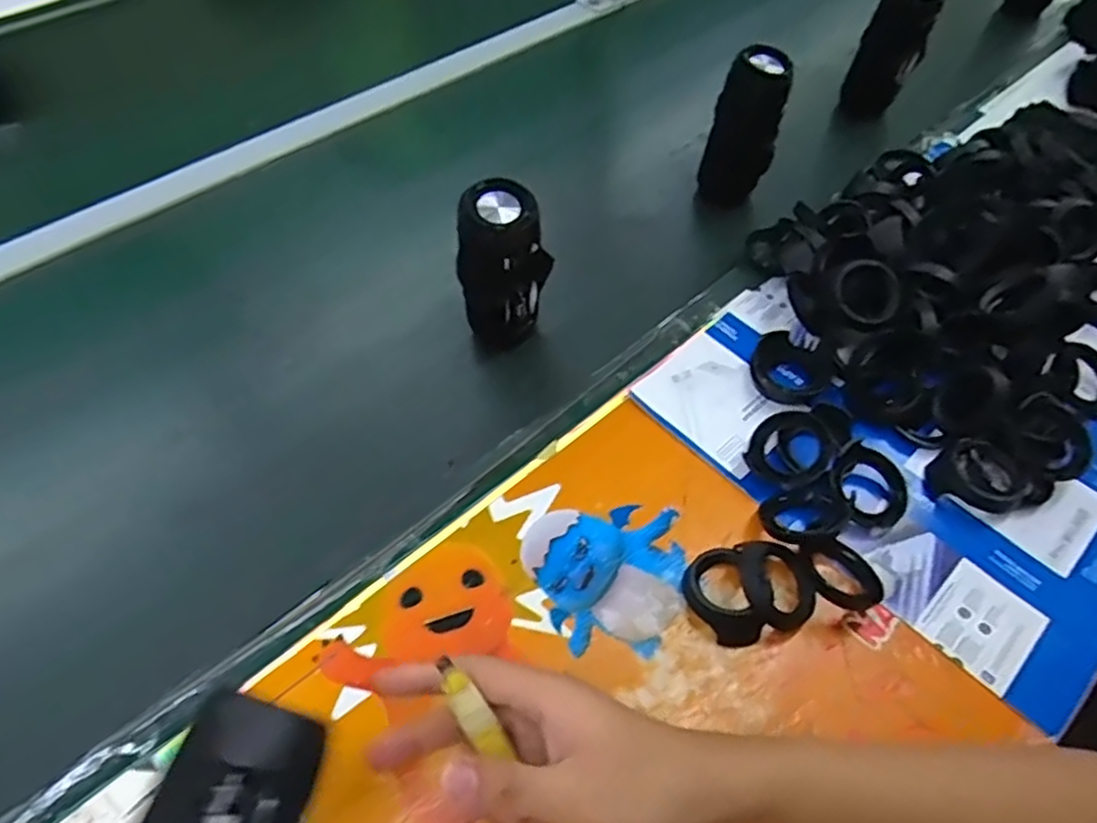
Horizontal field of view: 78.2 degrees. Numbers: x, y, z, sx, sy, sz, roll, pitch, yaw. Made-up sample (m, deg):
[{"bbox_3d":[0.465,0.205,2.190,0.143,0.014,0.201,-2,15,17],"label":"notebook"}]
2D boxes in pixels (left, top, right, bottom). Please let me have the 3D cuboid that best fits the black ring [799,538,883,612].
[{"bbox_3d":[0.201,0.114,0.471,0.057,0.021,0.057,12,33,-8],"label":"black ring"}]

